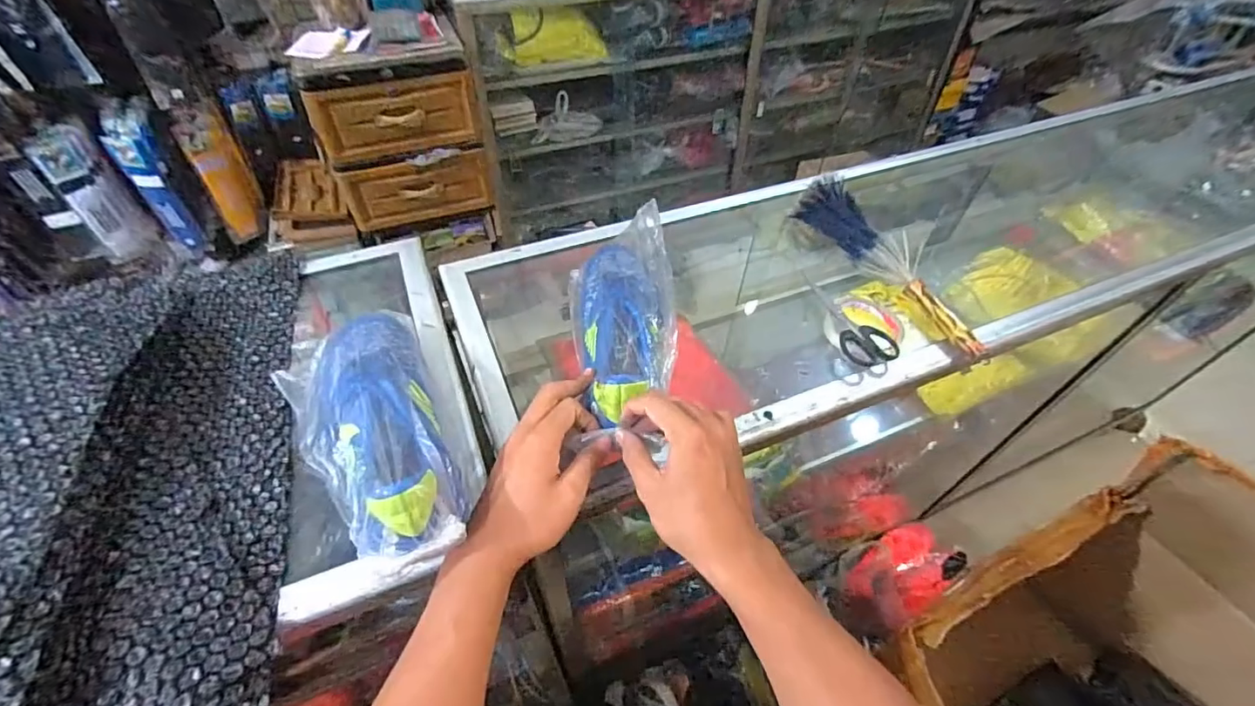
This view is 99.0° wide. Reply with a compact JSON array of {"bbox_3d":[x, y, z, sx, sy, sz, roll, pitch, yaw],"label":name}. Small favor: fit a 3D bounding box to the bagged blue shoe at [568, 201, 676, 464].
[{"bbox_3d":[-0.007,-0.034,0.534,0.109,0.082,0.272,1,44,-1],"label":"bagged blue shoe"}]

